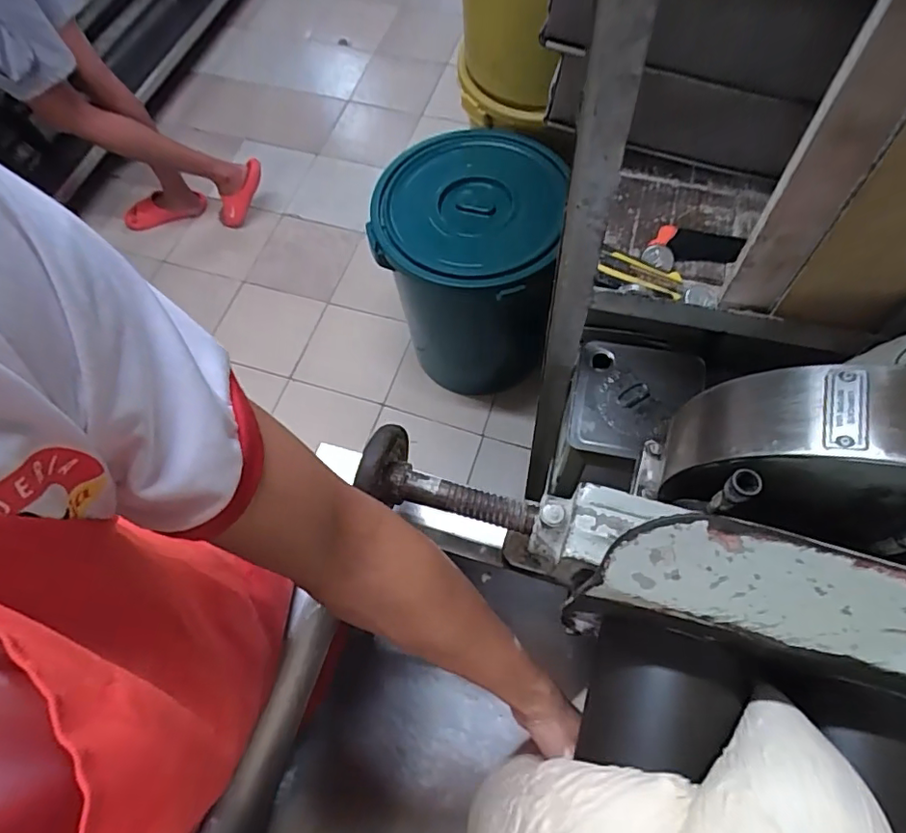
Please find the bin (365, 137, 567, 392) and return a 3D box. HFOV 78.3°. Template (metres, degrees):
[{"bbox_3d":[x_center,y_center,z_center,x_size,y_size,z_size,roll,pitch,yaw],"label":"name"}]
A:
[{"bbox_3d":[0.048,-0.358,1.428,0.396,0.600,0.415,-1,65,3],"label":"bin"}]

